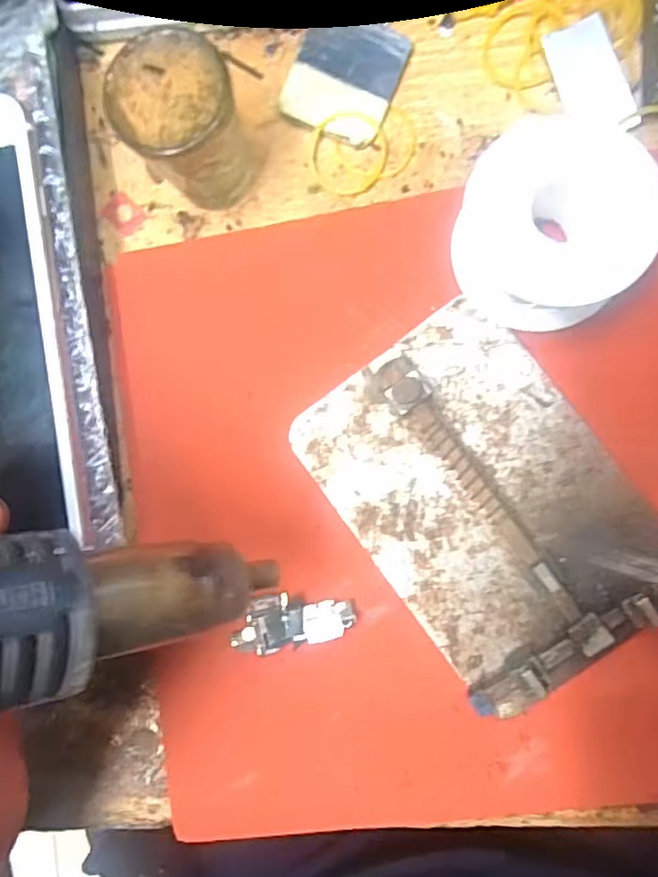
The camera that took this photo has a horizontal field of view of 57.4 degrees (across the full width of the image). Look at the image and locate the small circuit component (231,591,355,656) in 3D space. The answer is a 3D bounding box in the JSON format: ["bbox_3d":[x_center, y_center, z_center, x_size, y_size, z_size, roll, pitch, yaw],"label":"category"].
[{"bbox_3d":[-0.013,0.061,0.201,0.042,0.004,0.018,-16,87,6],"label":"small circuit component"}]

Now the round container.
[{"bbox_3d":[-0.044,-0.097,0.191,0.035,0.048,0.036,0,89,7],"label":"round container"}]

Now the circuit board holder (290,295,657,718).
[{"bbox_3d":[0.050,0.019,0.190,0.080,0.015,0.113,-36,85,5],"label":"circuit board holder"}]

